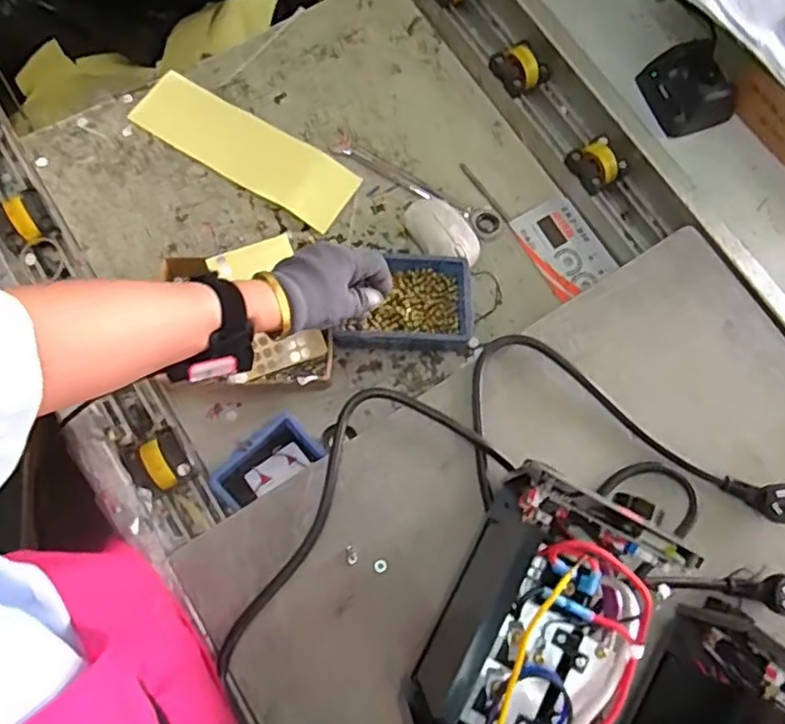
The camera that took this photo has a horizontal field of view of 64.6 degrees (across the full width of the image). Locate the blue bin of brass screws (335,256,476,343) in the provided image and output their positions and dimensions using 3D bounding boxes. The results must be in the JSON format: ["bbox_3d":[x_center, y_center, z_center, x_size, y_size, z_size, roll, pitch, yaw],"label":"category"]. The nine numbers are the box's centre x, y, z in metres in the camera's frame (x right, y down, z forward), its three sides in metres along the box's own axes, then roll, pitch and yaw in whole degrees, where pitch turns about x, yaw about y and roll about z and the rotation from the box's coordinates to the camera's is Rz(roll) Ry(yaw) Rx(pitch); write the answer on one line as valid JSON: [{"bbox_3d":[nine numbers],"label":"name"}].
[{"bbox_3d":[0.013,-0.060,0.653,0.137,0.043,0.095,1,73,-1],"label":"blue bin of brass screws"}]

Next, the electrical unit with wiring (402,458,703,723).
[{"bbox_3d":[0.098,0.202,0.446,0.116,0.154,0.208,27,75,4],"label":"electrical unit with wiring"}]

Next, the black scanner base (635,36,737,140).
[{"bbox_3d":[0.313,-0.289,0.658,0.076,0.047,0.082,-19,76,-8],"label":"black scanner base"}]

